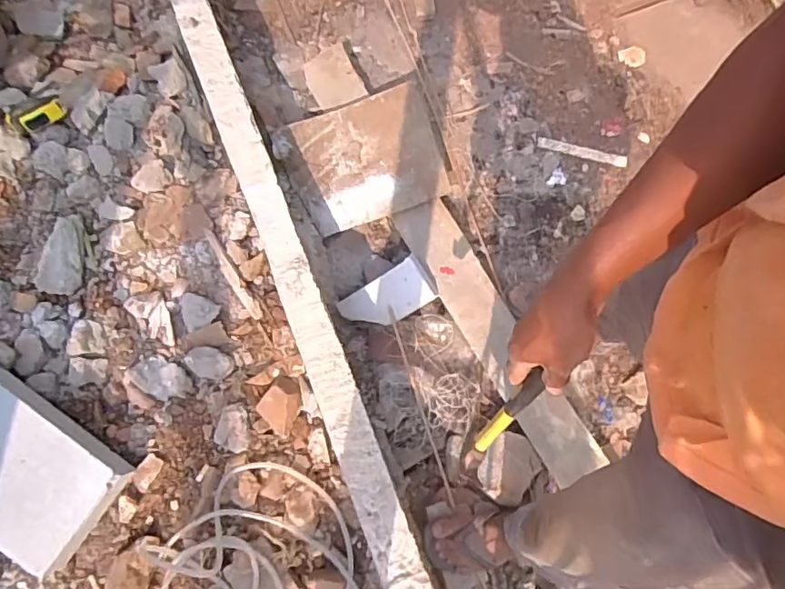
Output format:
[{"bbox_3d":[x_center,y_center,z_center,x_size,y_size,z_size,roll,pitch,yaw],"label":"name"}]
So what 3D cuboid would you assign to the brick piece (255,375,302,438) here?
[{"bbox_3d":[-0.208,0.207,1.013,0.080,0.041,0.100,31,74,9],"label":"brick piece"}]

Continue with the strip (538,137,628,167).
[{"bbox_3d":[0.498,-0.374,1.407,0.237,0.005,0.030,14,78,-1],"label":"strip"}]

